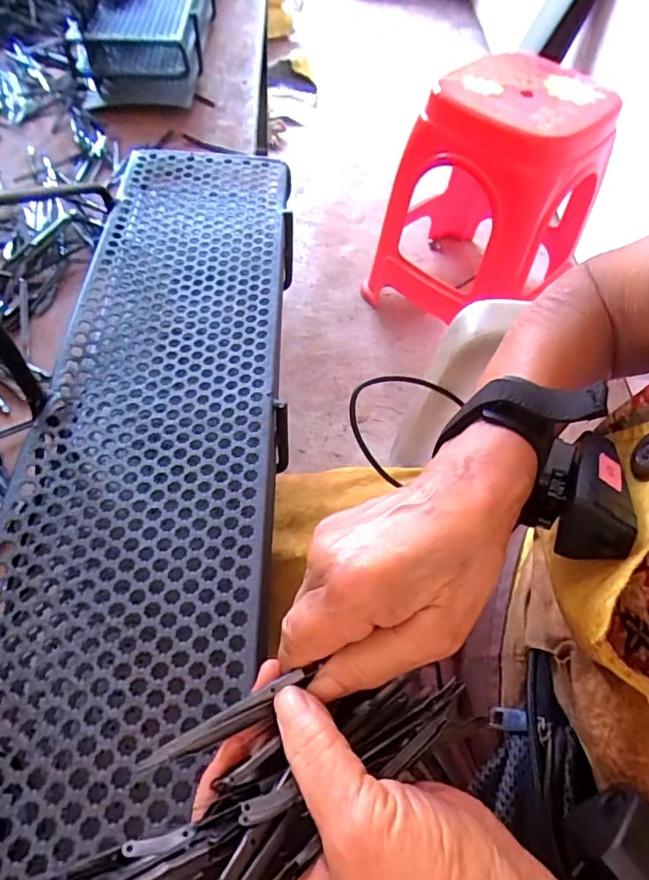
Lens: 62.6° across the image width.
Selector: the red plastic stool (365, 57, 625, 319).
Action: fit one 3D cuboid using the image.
[{"bbox_3d":[0.315,-0.438,1.108,0.285,0.509,0.296,-35,65,-24],"label":"red plastic stool"}]

